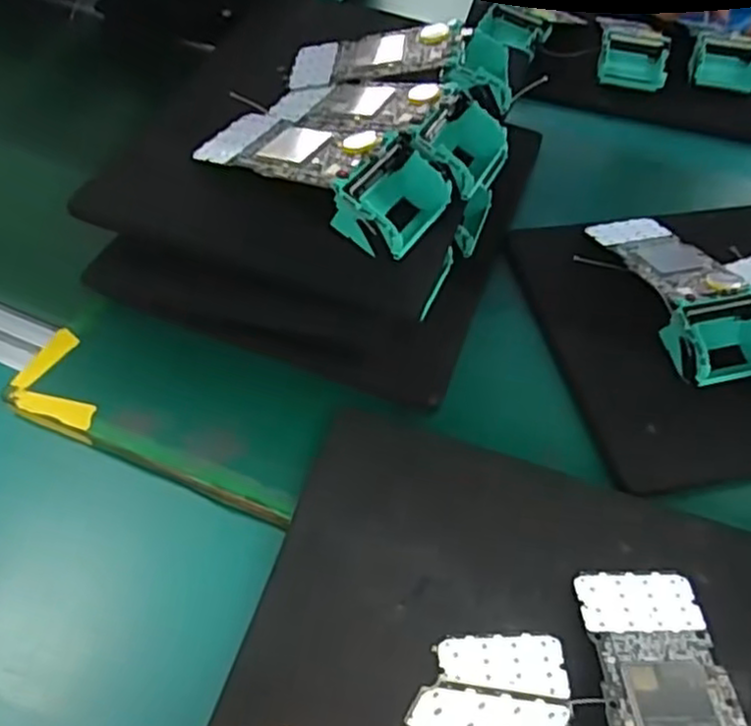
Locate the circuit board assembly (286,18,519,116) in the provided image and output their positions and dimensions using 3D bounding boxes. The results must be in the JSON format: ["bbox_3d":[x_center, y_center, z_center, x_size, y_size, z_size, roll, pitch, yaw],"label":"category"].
[{"bbox_3d":[0.025,-0.241,0.562,0.186,0.041,0.079,7,52,0],"label":"circuit board assembly"}]

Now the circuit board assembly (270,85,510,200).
[{"bbox_3d":[0.002,-0.182,0.516,0.187,0.047,0.079,27,55,15],"label":"circuit board assembly"}]

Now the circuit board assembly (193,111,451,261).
[{"bbox_3d":[-0.040,-0.134,0.477,0.175,0.045,0.074,28,55,16],"label":"circuit board assembly"}]

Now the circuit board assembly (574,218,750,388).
[{"bbox_3d":[0.233,-0.061,0.543,0.086,0.052,0.177,-16,56,-17],"label":"circuit board assembly"}]

